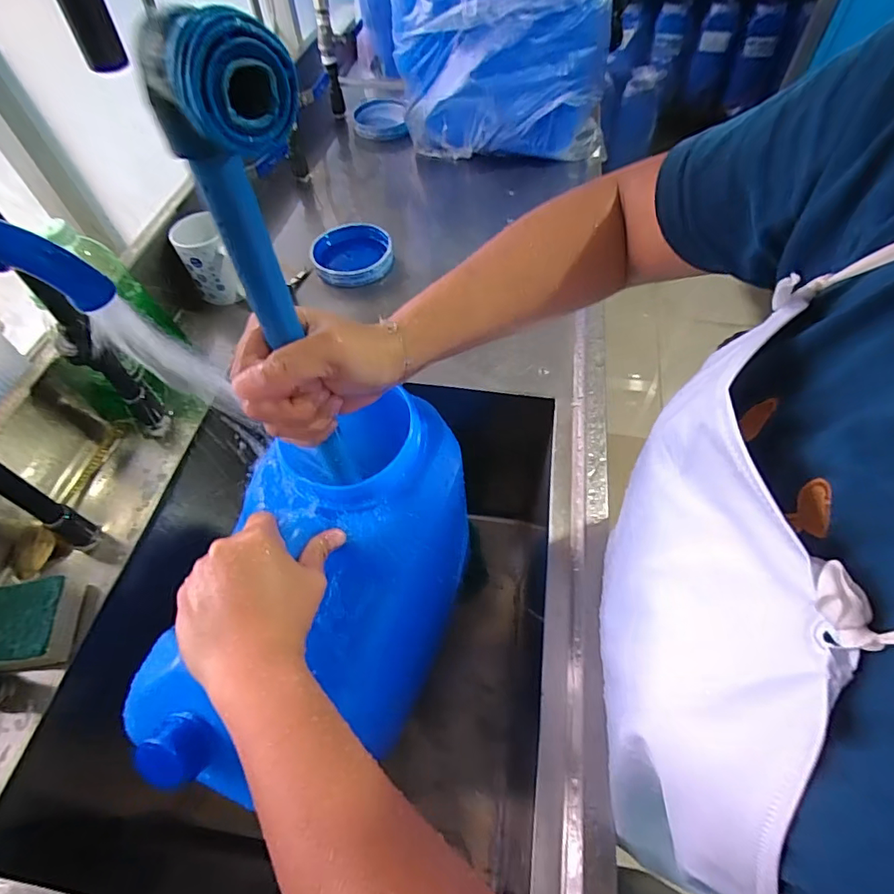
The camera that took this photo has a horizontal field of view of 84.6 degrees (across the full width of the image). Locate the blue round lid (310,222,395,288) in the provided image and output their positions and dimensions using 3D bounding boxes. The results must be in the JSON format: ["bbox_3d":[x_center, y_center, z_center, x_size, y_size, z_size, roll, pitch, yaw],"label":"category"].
[{"bbox_3d":[-0.142,-0.294,0.742,0.118,0.025,0.117,-10,56,-3],"label":"blue round lid"}]

